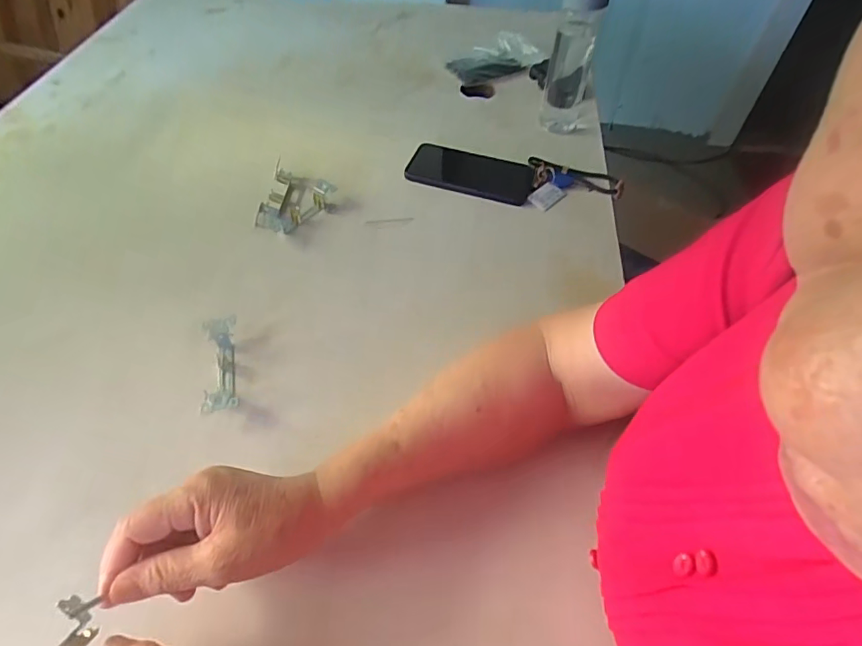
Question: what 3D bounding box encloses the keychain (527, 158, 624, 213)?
[{"bbox_3d":[0.194,-0.186,0.671,0.121,0.018,0.090,6,52,3],"label":"keychain"}]

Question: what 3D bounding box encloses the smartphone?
[{"bbox_3d":[0.055,-0.210,0.680,0.165,0.009,0.085,16,53,10],"label":"smartphone"}]

